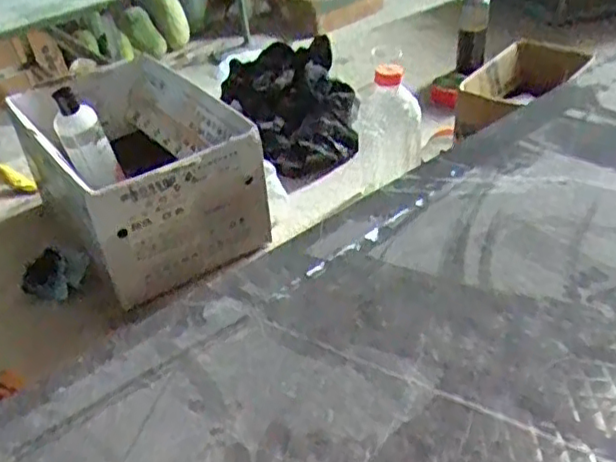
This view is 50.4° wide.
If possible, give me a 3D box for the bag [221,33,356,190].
[{"bbox_3d":[-0.034,-0.227,1.211,0.228,0.140,0.316,-13,37,-9],"label":"bag"}]

